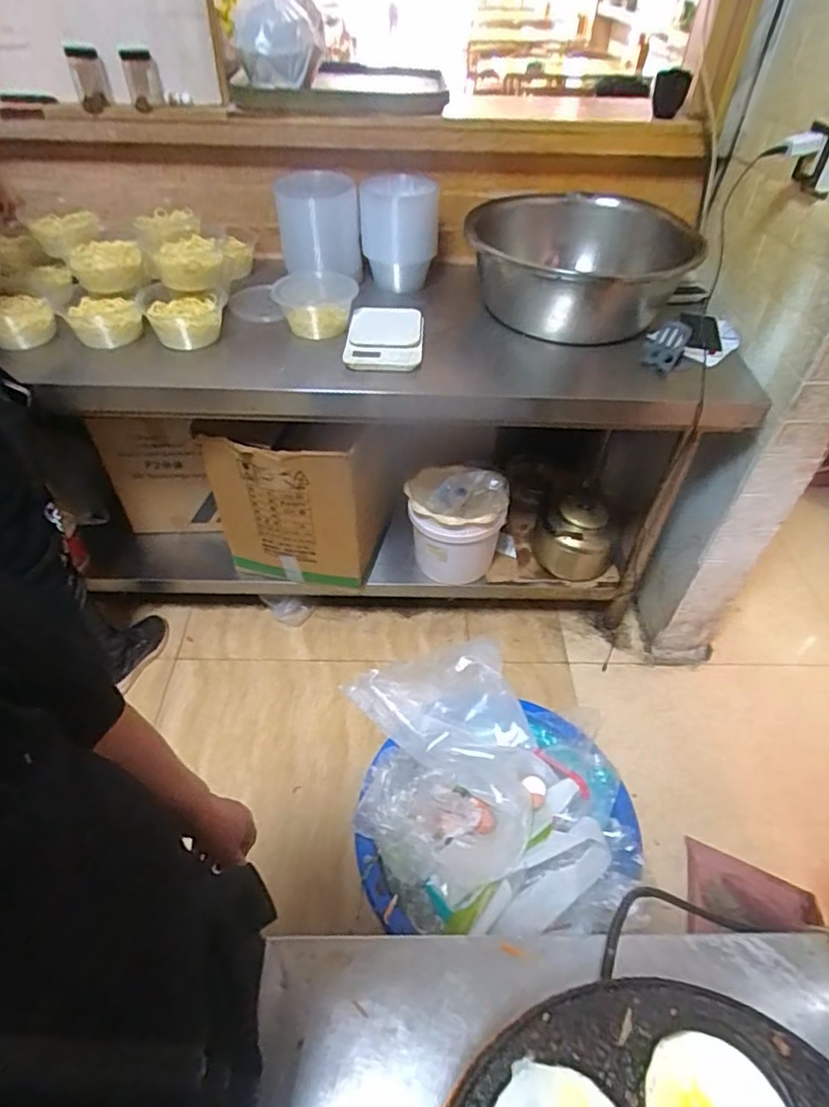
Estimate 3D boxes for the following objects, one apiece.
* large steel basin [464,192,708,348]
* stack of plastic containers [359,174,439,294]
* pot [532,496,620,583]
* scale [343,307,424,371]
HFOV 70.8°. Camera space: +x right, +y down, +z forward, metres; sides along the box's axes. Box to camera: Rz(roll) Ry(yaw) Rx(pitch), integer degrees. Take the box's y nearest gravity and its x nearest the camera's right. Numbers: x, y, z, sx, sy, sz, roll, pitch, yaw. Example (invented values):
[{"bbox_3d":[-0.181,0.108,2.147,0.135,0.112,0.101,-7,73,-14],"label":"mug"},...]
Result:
[{"bbox_3d":[0.340,-0.621,1.248,0.446,0.152,0.476,0,47,-1],"label":"large steel basin"},{"bbox_3d":[-0.032,-0.702,1.276,0.161,0.190,0.142,2,47,1],"label":"stack of plastic containers"},{"bbox_3d":[0.431,-0.055,1.527,0.186,0.201,0.184,0,47,-1],"label":"pot"},{"bbox_3d":[-0.057,-0.417,1.134,0.146,0.040,0.186,2,47,0],"label":"scale"}]

